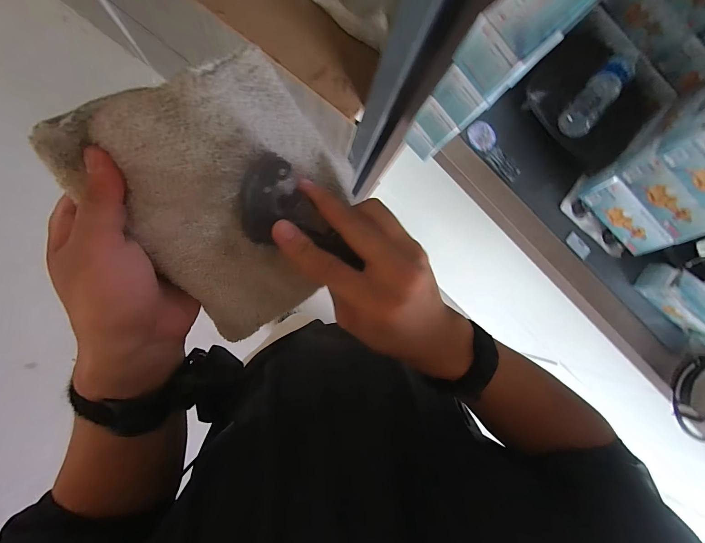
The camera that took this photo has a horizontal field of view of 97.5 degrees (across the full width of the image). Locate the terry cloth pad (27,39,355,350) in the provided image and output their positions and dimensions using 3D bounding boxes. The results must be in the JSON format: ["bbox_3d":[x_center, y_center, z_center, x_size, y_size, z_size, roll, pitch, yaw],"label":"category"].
[{"bbox_3d":[-0.068,-0.046,0.207,0.143,0.027,0.165,-40,122,-14],"label":"terry cloth pad"}]

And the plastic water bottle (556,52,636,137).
[{"bbox_3d":[0.533,-0.389,0.668,0.069,0.067,0.224,42,82,-4],"label":"plastic water bottle"}]

